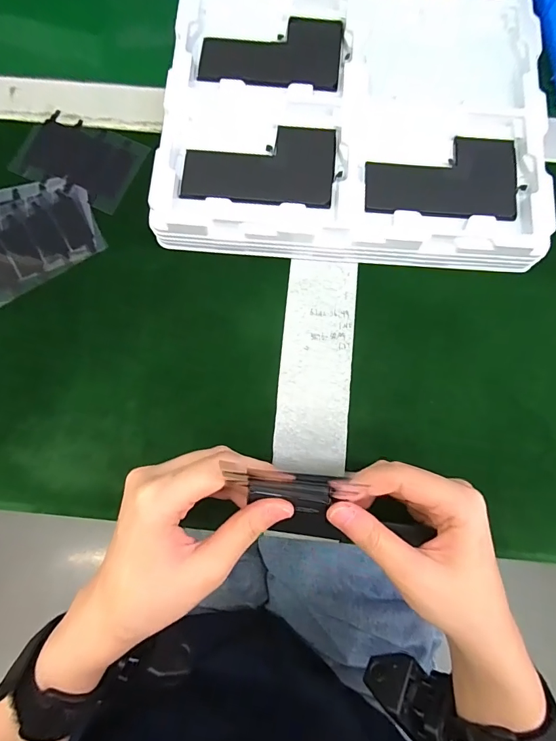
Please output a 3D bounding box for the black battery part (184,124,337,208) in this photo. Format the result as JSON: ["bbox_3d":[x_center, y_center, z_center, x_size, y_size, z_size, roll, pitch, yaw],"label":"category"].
[{"bbox_3d":[-0.013,-0.149,0.290,0.106,0.007,0.065,2,80,1],"label":"black battery part"}]

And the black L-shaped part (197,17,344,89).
[{"bbox_3d":[-0.005,-0.246,0.312,0.107,0.007,0.064,1,80,1],"label":"black L-shaped part"}]

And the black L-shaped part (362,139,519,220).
[{"bbox_3d":[0.117,-0.139,0.289,0.109,0.007,0.065,1,80,1],"label":"black L-shaped part"}]

